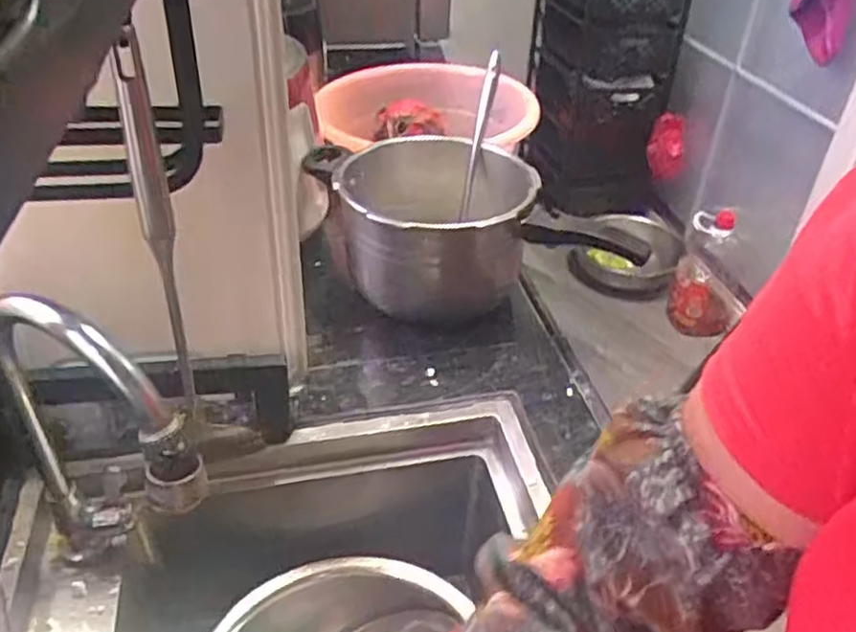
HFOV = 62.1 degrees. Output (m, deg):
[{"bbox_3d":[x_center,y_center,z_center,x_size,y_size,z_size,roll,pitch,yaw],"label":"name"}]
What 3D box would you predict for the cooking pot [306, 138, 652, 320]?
[{"bbox_3d":[0.015,-0.099,0.791,0.233,0.142,0.205,-14,38,-20],"label":"cooking pot"}]

